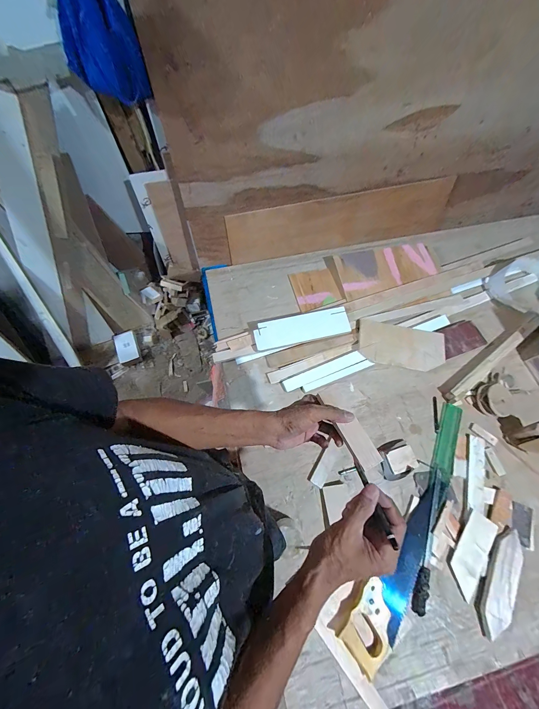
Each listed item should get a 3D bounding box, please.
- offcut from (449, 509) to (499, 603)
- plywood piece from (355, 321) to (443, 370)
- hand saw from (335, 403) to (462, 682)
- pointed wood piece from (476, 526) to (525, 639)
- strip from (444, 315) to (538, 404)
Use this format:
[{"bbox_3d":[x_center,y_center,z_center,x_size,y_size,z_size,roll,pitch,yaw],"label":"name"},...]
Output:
[{"bbox_3d":[0.457,0.449,0.613,0.065,0.007,0.170,35,70,13],"label":"offcut"},{"bbox_3d":[0.382,-0.026,0.793,0.244,0.011,0.127,8,71,3],"label":"plywood piece"},{"bbox_3d":[0.353,0.382,0.629,0.103,0.031,0.599,36,71,13],"label":"hand saw"},{"bbox_3d":[0.509,0.493,0.590,0.069,0.020,0.215,34,70,12],"label":"pointed wood piece"},{"bbox_3d":[0.661,0.006,0.791,0.421,0.041,0.047,-34,72,-15],"label":"strip"}]

